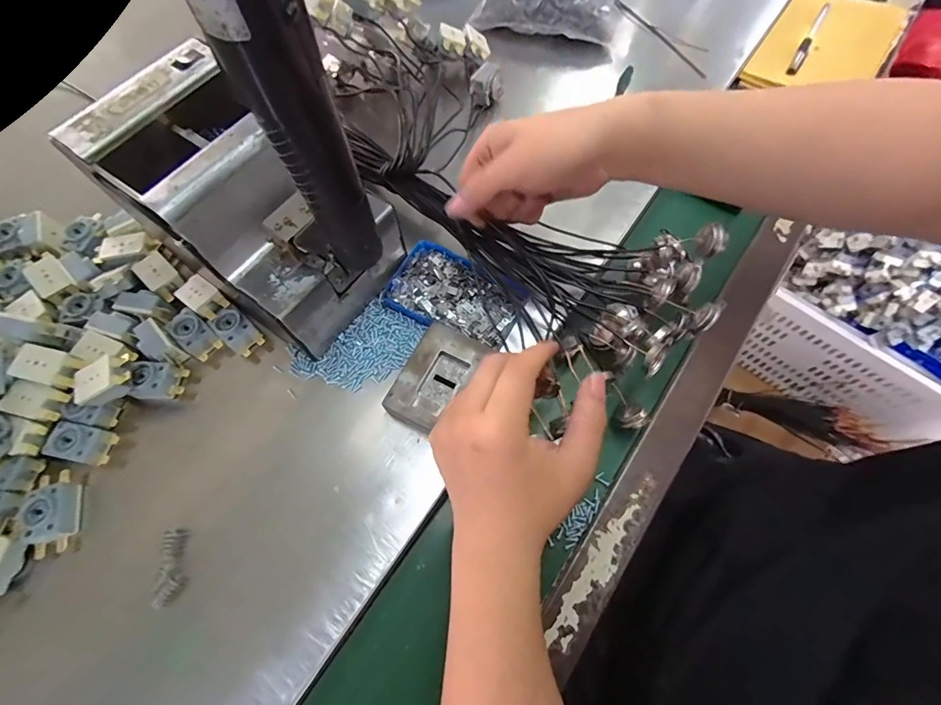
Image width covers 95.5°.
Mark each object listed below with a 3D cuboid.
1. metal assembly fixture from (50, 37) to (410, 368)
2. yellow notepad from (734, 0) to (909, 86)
[{"bbox_3d":[-0.167,-0.107,0.324,0.175,0.137,0.130,33,72,13],"label":"metal assembly fixture"},{"bbox_3d":[0.425,-0.368,0.510,0.129,0.019,0.203,33,72,13],"label":"yellow notepad"}]

